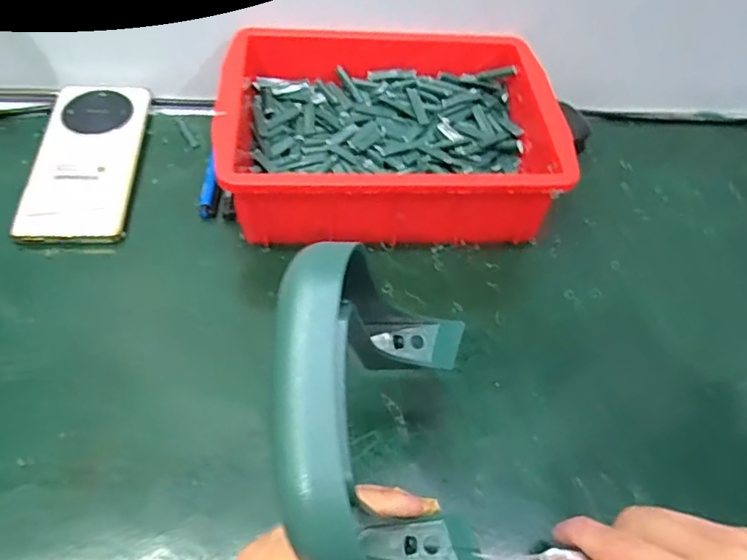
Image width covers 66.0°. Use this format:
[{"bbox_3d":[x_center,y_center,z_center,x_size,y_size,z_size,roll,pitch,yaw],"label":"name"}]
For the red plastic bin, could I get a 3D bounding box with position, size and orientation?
[{"bbox_3d":[0.011,-0.120,0.460,0.243,0.077,0.199,1,52,-5],"label":"red plastic bin"}]

